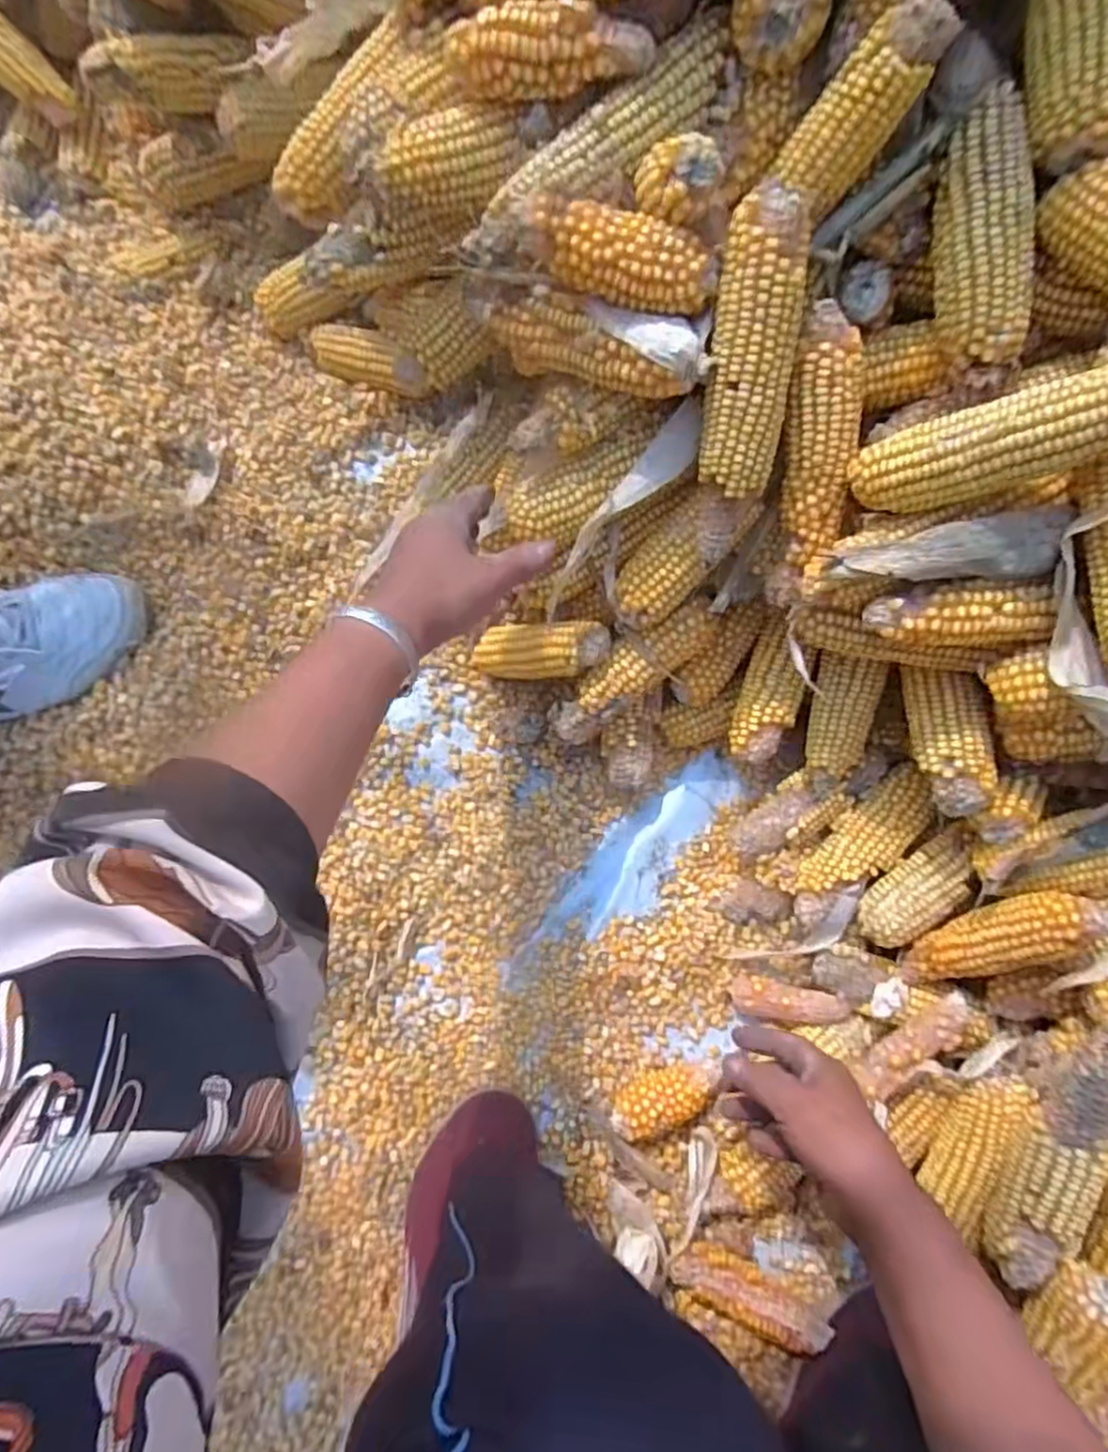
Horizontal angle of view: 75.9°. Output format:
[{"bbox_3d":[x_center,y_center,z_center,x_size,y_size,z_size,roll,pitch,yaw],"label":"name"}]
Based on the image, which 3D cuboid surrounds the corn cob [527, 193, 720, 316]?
[{"bbox_3d":[0.039,-0.258,0.391,0.103,0.035,0.037,7,81,-1],"label":"corn cob"}]

